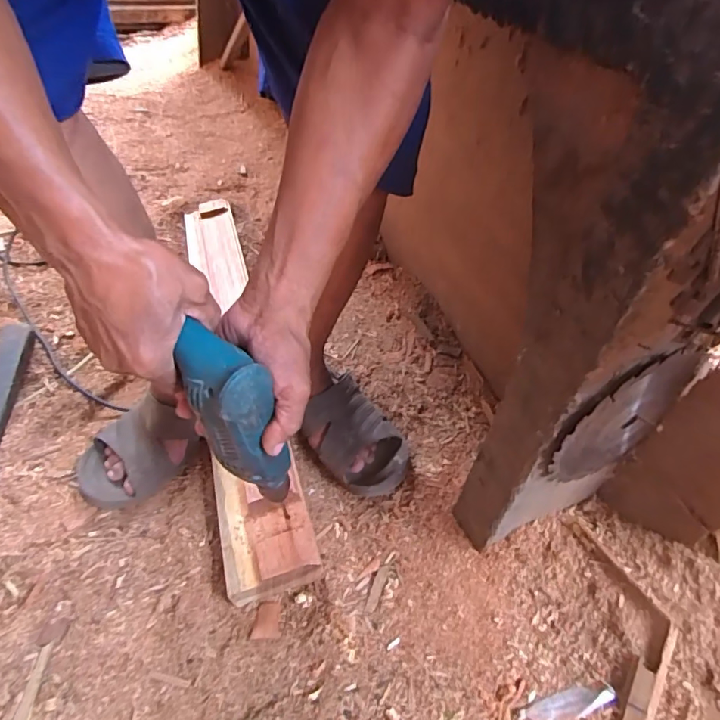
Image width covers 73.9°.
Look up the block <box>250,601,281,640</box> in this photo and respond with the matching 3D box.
[{"bbox_3d":[-0.100,0.280,0.516,0.030,0.006,0.038,3,45,-2],"label":"block"}]

